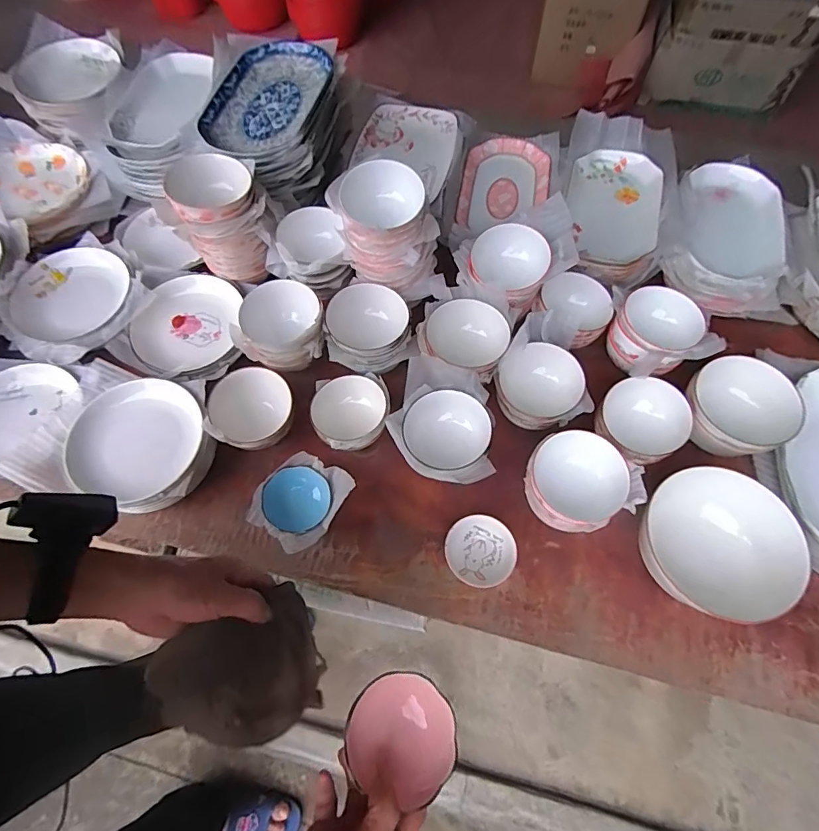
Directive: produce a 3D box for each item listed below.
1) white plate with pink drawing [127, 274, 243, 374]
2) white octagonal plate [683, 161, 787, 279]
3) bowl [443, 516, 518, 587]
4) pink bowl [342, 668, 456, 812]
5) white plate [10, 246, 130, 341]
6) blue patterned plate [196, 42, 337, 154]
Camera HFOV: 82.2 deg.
[{"bbox_3d":[-0.398,-0.156,0.833,0.182,0.046,0.195,-1,66,0],"label":"white plate with pink drawing"},{"bbox_3d":[0.575,-0.346,0.834,0.164,0.032,0.262,13,66,6],"label":"white octagonal plate"},{"bbox_3d":[0.103,0.196,0.678,0.097,0.034,0.095,0,66,0],"label":"bowl"},{"bbox_3d":[-0.004,0.275,0.406,0.092,0.035,0.088,0,66,0],"label":"pink bowl"},{"bbox_3d":[-0.610,-0.219,0.844,0.201,0.023,0.150,-28,88,-3],"label":"white plate"},{"bbox_3d":[-0.263,-0.598,0.889,0.198,0.055,0.297,16,67,8],"label":"blue patterned plate"}]

